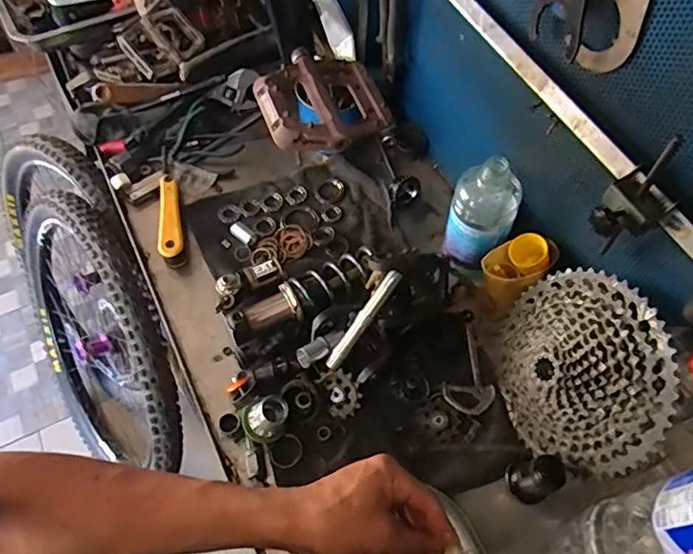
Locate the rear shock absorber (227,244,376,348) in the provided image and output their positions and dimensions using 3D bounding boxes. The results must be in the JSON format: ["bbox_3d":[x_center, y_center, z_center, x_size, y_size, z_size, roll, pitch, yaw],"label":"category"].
[{"bbox_3d":[-0.046,0.025,0.649,0.190,0.043,0.055,-29,63,-17],"label":"rear shock absorber"}]

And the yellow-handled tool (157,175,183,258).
[{"bbox_3d":[-0.231,-0.077,0.721,0.027,0.034,0.126,-8,59,-6],"label":"yellow-handled tool"}]

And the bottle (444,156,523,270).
[{"bbox_3d":[0.153,-0.069,0.630,0.073,0.140,0.065,22,61,12],"label":"bottle"}]

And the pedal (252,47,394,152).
[{"bbox_3d":[-0.022,-0.156,0.483,0.108,0.028,0.100,-20,61,-13],"label":"pedal"}]

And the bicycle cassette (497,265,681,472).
[{"bbox_3d":[0.211,0.089,0.531,0.048,0.189,0.193,7,70,-32],"label":"bicycle cassette"}]

